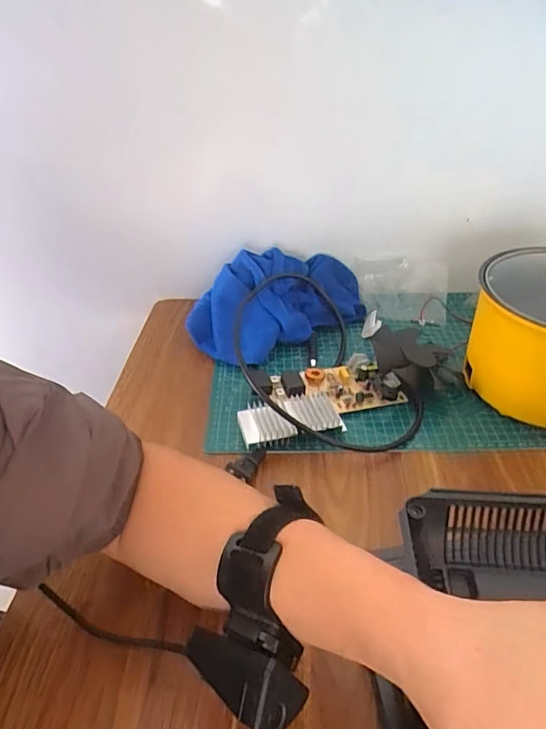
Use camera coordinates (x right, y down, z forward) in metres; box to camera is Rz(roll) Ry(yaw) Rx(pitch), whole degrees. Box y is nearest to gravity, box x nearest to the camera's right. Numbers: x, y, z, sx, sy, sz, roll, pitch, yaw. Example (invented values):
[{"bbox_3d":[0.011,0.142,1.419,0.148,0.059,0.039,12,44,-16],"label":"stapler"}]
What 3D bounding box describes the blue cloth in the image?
[{"bbox_3d":[0.010,-0.085,0.595,0.226,0.083,0.105,-24,43,-27],"label":"blue cloth"}]

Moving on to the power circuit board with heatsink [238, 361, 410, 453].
[{"bbox_3d":[0.050,0.033,0.500,0.180,0.033,0.098,-11,39,-10],"label":"power circuit board with heatsink"}]

